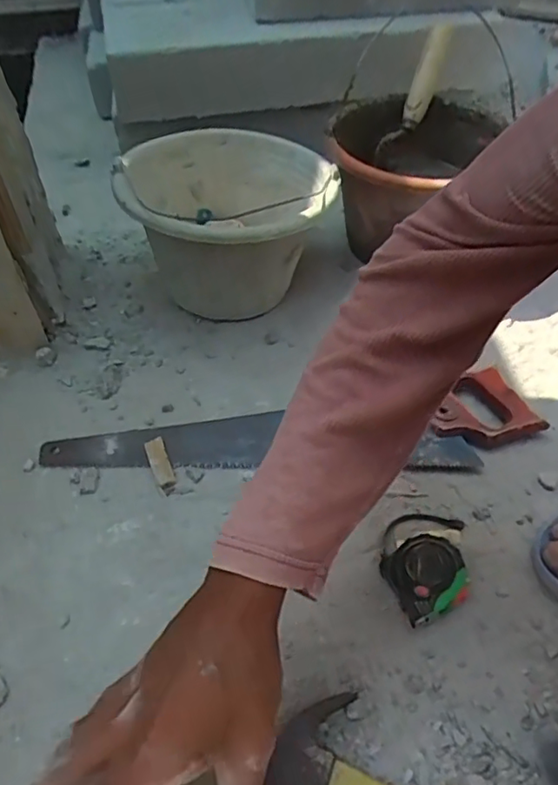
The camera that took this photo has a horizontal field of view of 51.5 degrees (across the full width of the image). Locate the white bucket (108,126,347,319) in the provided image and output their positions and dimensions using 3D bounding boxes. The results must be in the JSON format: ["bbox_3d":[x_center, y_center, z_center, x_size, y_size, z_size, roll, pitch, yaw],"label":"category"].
[{"bbox_3d":[-0.061,-0.200,0.725,0.238,0.185,0.238,0,49,1],"label":"white bucket"}]

